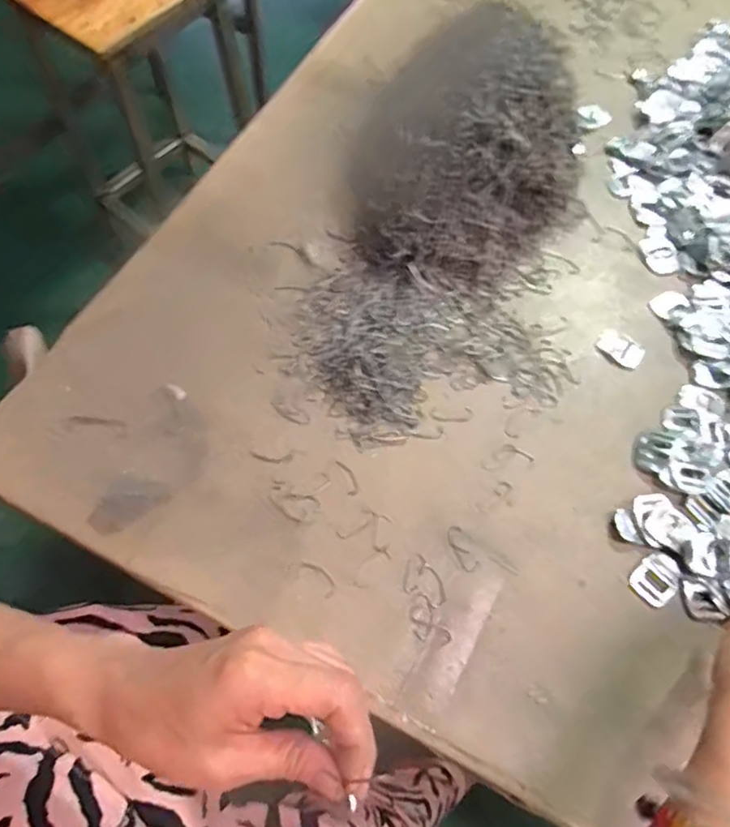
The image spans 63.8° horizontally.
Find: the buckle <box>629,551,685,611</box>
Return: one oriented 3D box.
[{"bbox_3d":[0.220,0.125,0.441,0.039,0.005,0.030,-38,73,-18],"label":"buckle"}]

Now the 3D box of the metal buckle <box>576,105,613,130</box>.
[{"bbox_3d":[0.252,-0.327,0.645,0.038,0.005,0.030,-8,65,-4],"label":"metal buckle"}]

